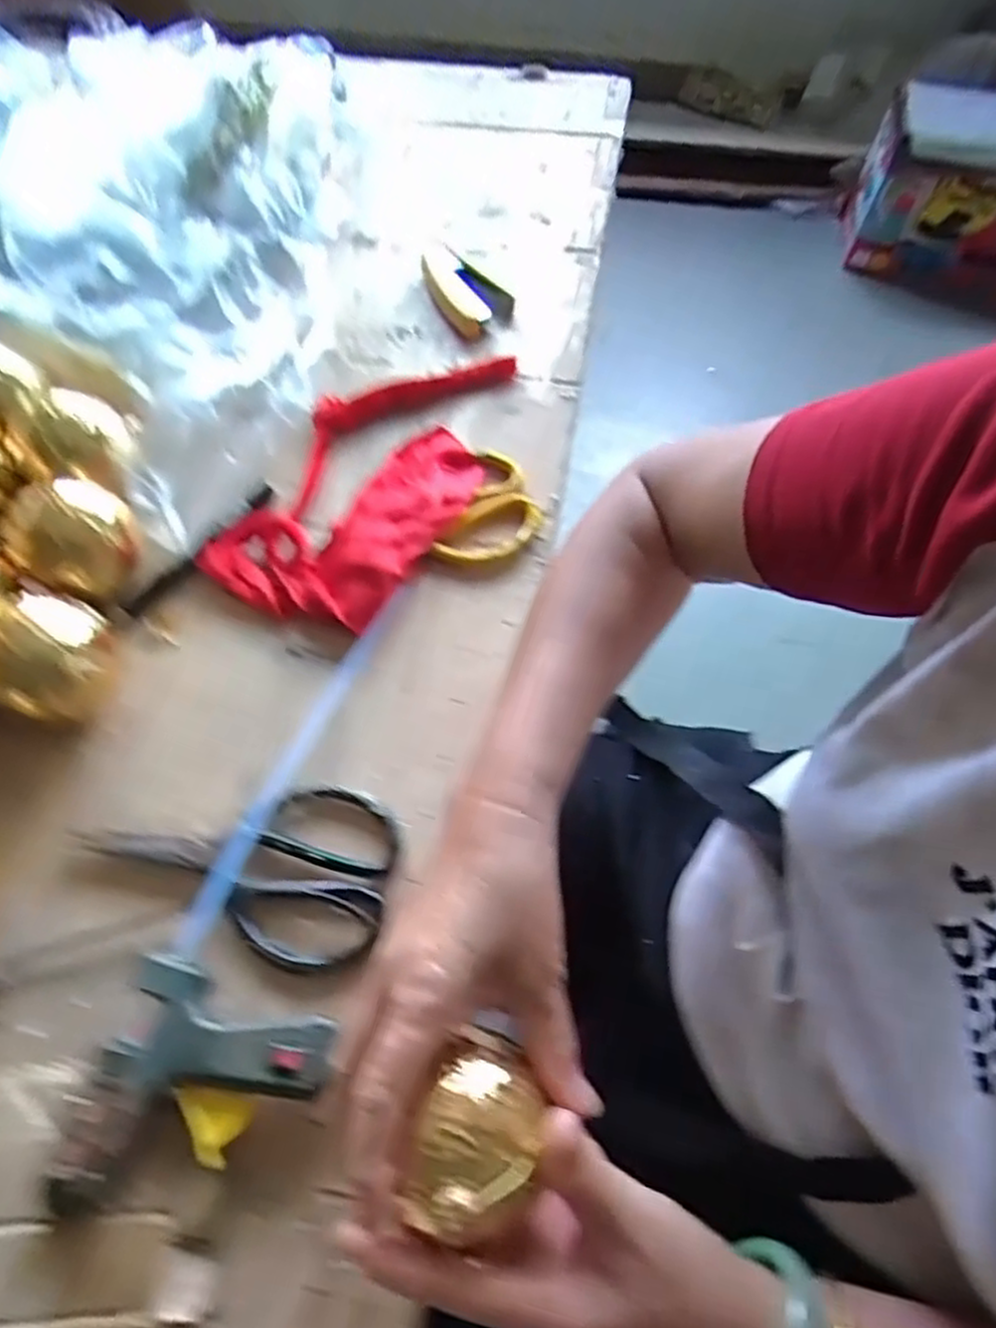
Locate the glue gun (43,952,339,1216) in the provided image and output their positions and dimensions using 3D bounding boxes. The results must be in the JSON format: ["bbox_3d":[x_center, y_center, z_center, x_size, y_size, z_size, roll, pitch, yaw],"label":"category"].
[{"bbox_3d":[-0.141,0.207,0.368,0.108,0.031,0.104,12,63,6],"label":"glue gun"}]

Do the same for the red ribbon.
[{"bbox_3d":[-0.089,-0.143,0.557,0.139,0.026,0.257,23,64,12],"label":"red ribbon"}]

